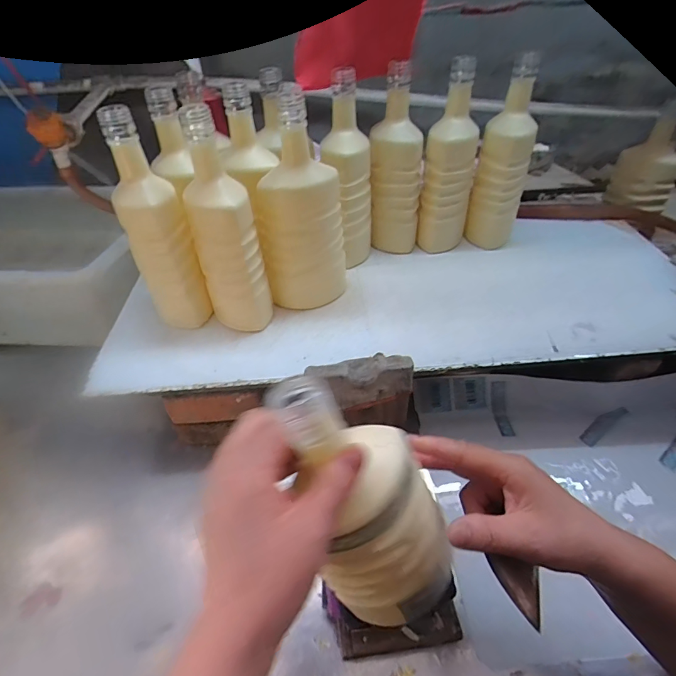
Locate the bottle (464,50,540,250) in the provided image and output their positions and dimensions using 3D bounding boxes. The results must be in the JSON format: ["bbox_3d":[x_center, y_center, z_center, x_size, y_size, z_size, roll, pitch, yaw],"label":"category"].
[{"bbox_3d":[0.237,-0.243,0.567,0.077,0.231,0.062,12,49,12],"label":"bottle"}]

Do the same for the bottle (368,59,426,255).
[{"bbox_3d":[0.087,-0.240,0.580,0.075,0.230,0.061,1,48,2],"label":"bottle"}]

